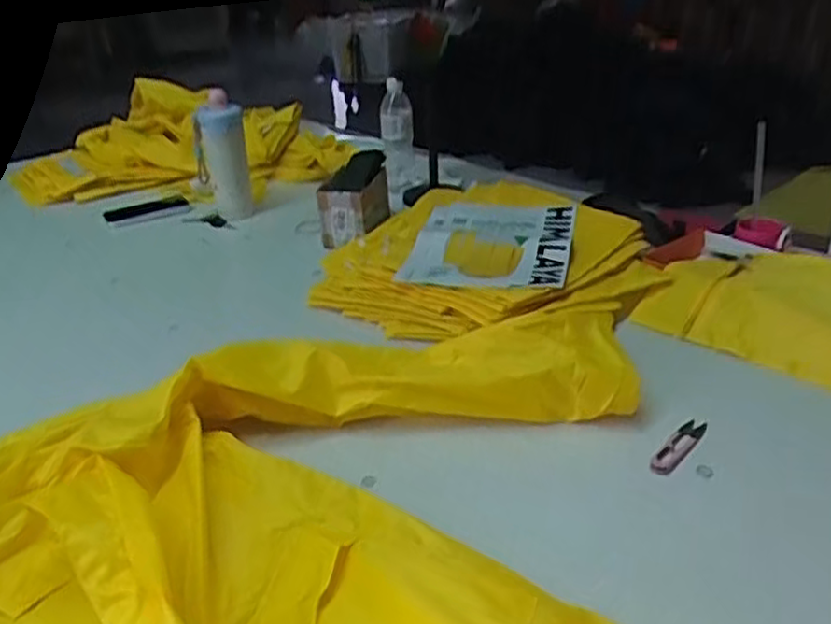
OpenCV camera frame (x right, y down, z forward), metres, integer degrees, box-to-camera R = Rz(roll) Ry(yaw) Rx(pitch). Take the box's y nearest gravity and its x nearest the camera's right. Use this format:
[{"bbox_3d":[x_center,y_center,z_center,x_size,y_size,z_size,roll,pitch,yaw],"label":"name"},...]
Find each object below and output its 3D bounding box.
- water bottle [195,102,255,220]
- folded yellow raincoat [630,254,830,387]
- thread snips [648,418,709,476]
[{"bbox_3d":[-0.356,-0.290,1.309,0.085,0.186,0.062,-12,29,-15],"label":"water bottle"},{"bbox_3d":[0.494,-0.004,0.910,0.321,0.047,0.260,24,38,39],"label":"folded yellow raincoat"},{"bbox_3d":[0.268,0.136,0.715,0.025,0.012,0.096,22,37,37],"label":"thread snips"}]

